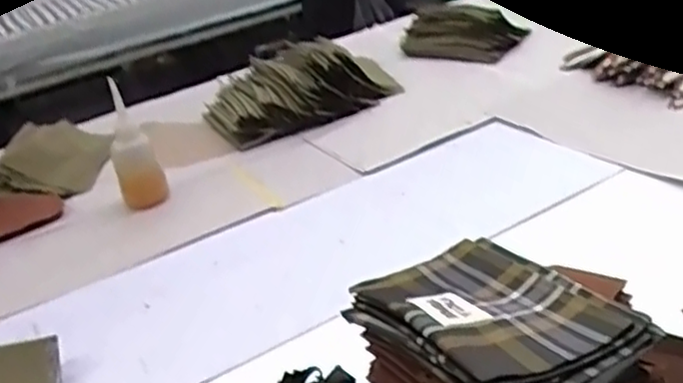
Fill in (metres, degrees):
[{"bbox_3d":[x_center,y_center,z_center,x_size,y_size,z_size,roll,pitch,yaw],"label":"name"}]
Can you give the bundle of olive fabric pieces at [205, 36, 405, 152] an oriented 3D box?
[{"bbox_3d":[-0.080,-0.181,1.185,0.312,0.114,0.215,-29,34,-31],"label":"bundle of olive fabric pieces"}]

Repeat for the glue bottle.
[{"bbox_3d":[-0.280,-0.055,0.926,0.060,0.202,0.049,-14,27,-13],"label":"glue bottle"}]

